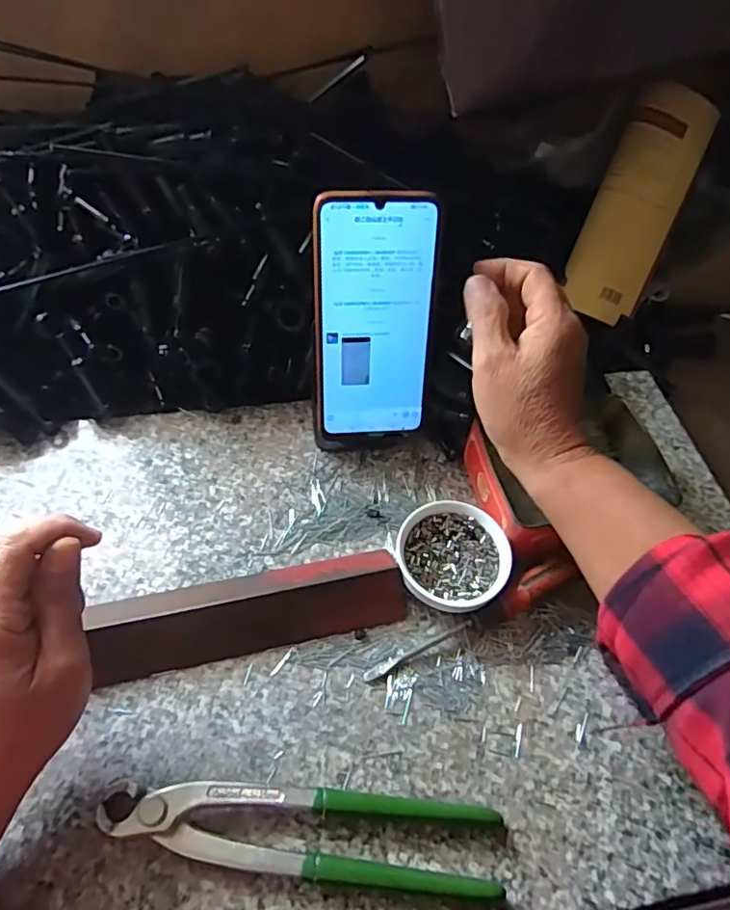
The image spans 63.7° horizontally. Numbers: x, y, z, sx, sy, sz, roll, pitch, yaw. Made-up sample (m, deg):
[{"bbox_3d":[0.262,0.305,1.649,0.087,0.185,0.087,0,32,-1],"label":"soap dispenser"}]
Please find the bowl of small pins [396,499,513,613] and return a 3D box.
[{"bbox_3d":[0.056,0.068,0.385,0.070,0.027,0.072,2,54,-3],"label":"bowl of small pins"}]

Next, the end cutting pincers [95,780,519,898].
[{"bbox_3d":[-0.029,0.191,0.296,0.192,0.018,0.039,6,54,0],"label":"end cutting pincers"}]

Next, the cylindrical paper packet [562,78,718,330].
[{"bbox_3d":[0.242,-0.216,0.515,0.073,0.025,0.203,21,96,-1],"label":"cylindrical paper packet"}]

